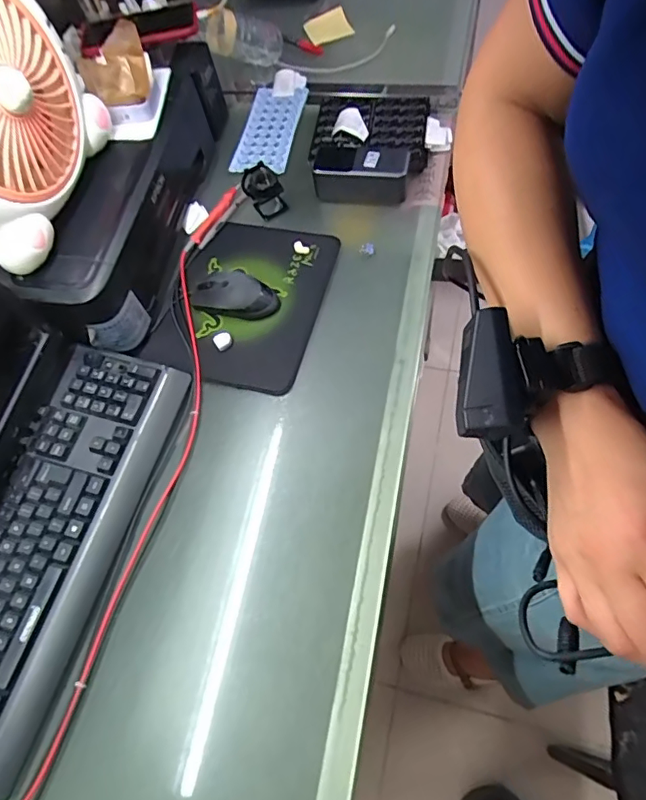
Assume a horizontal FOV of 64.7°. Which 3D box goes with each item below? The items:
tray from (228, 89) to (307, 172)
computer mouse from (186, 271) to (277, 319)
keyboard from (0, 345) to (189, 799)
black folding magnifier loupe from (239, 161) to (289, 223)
[{"bbox_3d":[-0.084,-0.437,0.821,0.089,0.018,0.190,7,65,10],"label":"tray"},{"bbox_3d":[-0.114,-0.139,0.653,0.116,0.034,0.058,12,66,13],"label":"computer mouse"},{"bbox_3d":[-0.278,0.141,0.530,0.134,0.026,0.426,9,65,11],"label":"keyboard"},{"bbox_3d":[-0.084,-0.298,0.719,0.042,0.050,0.056,-36,65,-10],"label":"black folding magnifier loupe"}]

